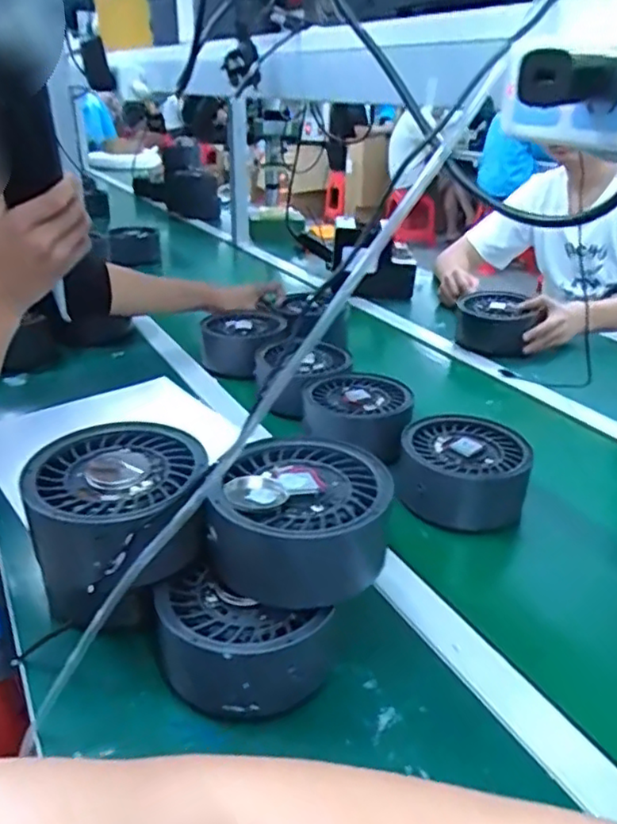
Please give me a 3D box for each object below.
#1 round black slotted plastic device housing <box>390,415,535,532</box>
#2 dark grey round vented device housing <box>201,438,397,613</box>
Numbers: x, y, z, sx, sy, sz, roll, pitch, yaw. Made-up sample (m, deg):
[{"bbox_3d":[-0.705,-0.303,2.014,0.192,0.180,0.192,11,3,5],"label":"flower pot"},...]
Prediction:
[{"bbox_3d":[0.170,0.068,0.705,0.135,0.074,0.126,1,27,-1],"label":"round black slotted plastic device housing"},{"bbox_3d":[0.001,0.085,0.494,0.134,0.082,0.135,1,27,-1],"label":"dark grey round vented device housing"}]

